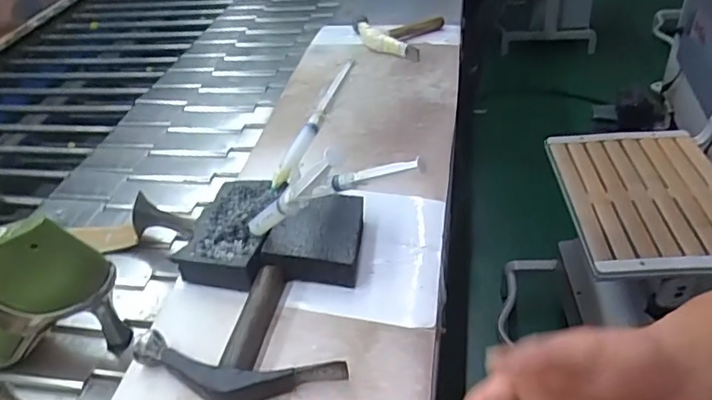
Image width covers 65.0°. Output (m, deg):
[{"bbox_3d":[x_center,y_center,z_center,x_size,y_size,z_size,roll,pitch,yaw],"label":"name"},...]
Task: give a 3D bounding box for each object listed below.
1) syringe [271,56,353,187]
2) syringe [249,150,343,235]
[{"bbox_3d":[-0.044,-0.083,0.599,0.016,0.021,0.162,22,76,32],"label":"syringe"},{"bbox_3d":[-0.054,0.000,0.463,0.019,0.155,0.014,46,49,-6],"label":"syringe"}]

